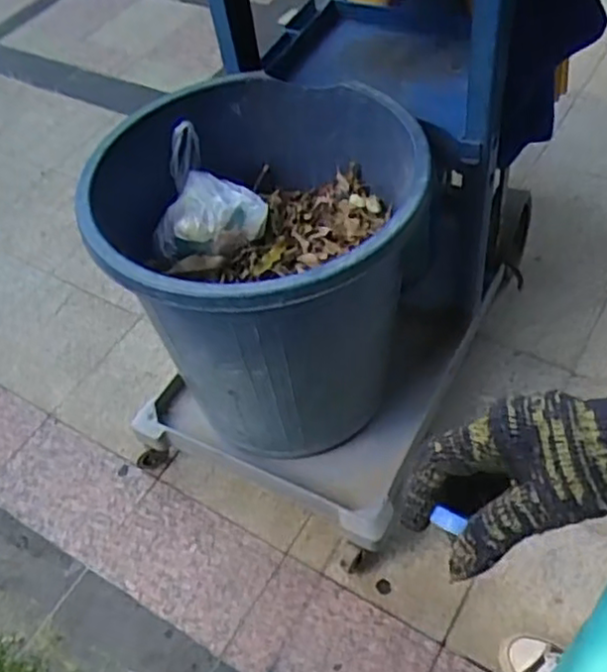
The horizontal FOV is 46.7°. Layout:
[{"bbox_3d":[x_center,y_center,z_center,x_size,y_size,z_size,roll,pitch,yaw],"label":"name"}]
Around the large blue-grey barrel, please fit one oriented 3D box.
[{"bbox_3d":[-0.052,-0.077,1.096,0.420,0.492,0.408,8,54,11],"label":"large blue-grey barrel"}]

